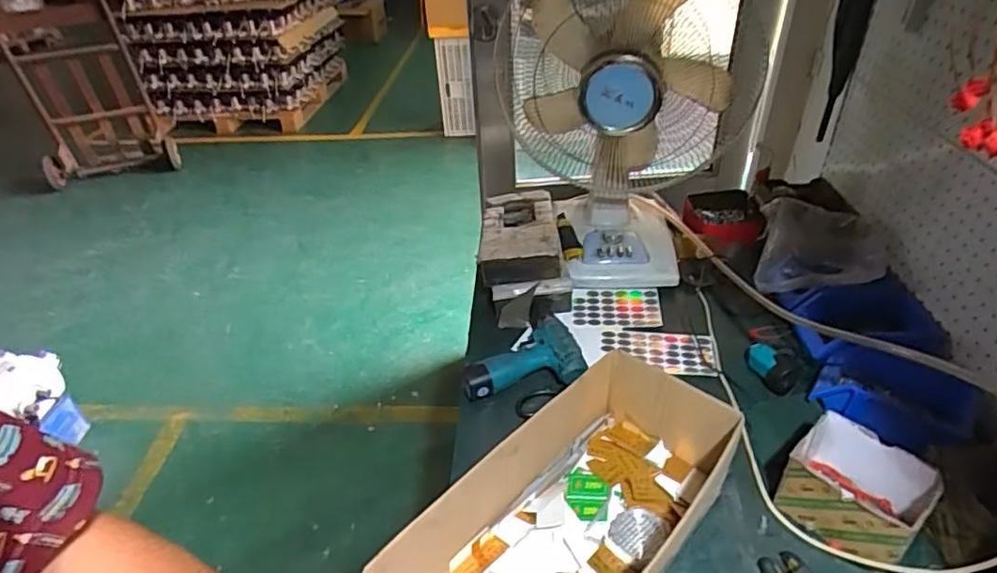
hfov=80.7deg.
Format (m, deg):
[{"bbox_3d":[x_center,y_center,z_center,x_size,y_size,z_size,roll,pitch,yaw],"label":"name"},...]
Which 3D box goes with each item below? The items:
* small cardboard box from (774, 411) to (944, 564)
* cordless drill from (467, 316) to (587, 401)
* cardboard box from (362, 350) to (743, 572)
[{"bbox_3d":[0.432,0.244,0.708,0.116,0.081,0.145,-27,43,-30],"label":"small cardboard box"},{"bbox_3d":[0.036,0.117,0.966,0.191,0.049,0.131,-7,36,-6],"label":"cordless drill"},{"bbox_3d":[0.087,0.270,0.663,0.204,0.129,0.441,29,47,36],"label":"cardboard box"}]

